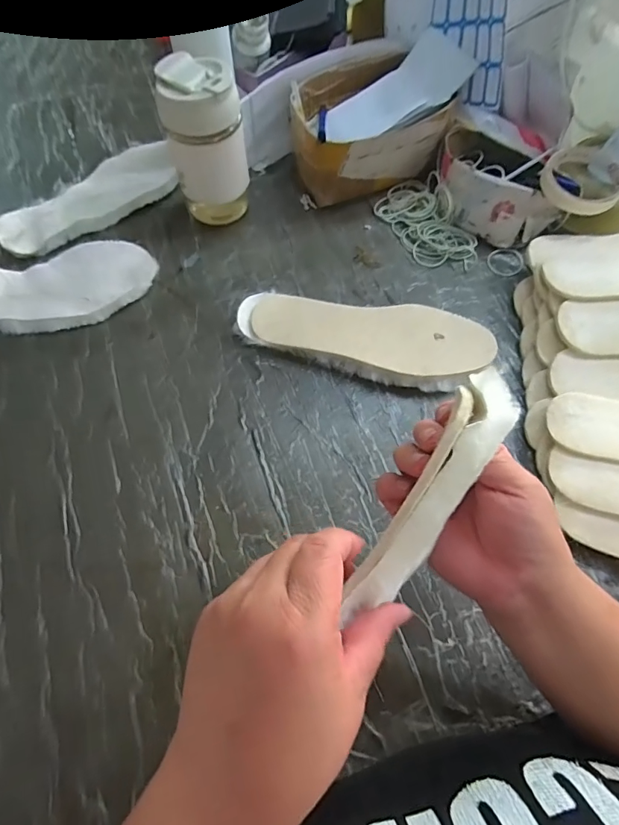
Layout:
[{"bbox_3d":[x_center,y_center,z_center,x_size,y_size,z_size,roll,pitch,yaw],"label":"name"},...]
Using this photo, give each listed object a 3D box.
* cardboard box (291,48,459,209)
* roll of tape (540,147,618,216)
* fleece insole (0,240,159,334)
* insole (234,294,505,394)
[{"bbox_3d":[0.065,-0.355,0.571,0.175,0.096,0.142,-18,66,-8],"label":"cardboard box"},{"bbox_3d":[0.304,-0.260,0.502,0.085,0.025,0.085,31,69,14],"label":"roll of tape"},{"bbox_3d":[-0.286,-0.141,0.496,0.220,0.040,0.100,-19,66,-9],"label":"fleece insole"},{"bbox_3d":[0.057,-0.079,0.478,0.260,0.033,0.091,12,65,6],"label":"insole"}]

